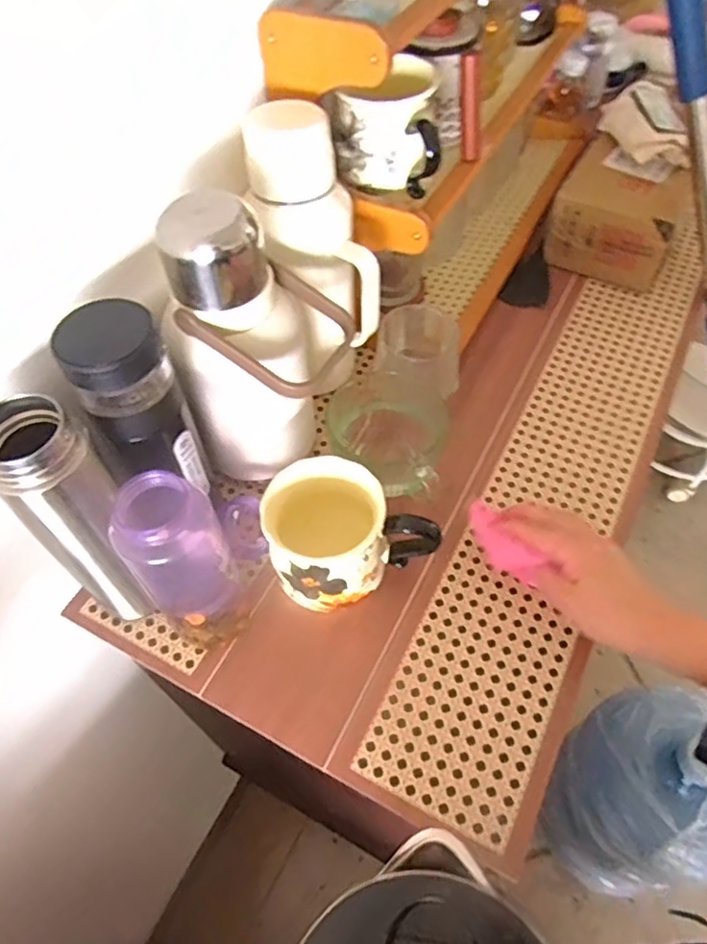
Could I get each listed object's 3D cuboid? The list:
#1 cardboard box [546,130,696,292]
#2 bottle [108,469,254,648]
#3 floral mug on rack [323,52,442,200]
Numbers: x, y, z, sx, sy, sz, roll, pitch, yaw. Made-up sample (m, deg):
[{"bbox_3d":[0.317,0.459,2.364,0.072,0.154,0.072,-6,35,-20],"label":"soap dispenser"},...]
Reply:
[{"bbox_3d":[0.312,-0.296,0.737,0.135,0.103,0.117,26,60,19],"label":"cardboard box"},{"bbox_3d":[-0.118,0.064,0.451,0.061,0.165,0.072,-16,56,-9],"label":"bottle"},{"bbox_3d":[0.041,-0.298,0.553,0.106,0.085,0.084,24,59,18],"label":"floral mug on rack"}]

